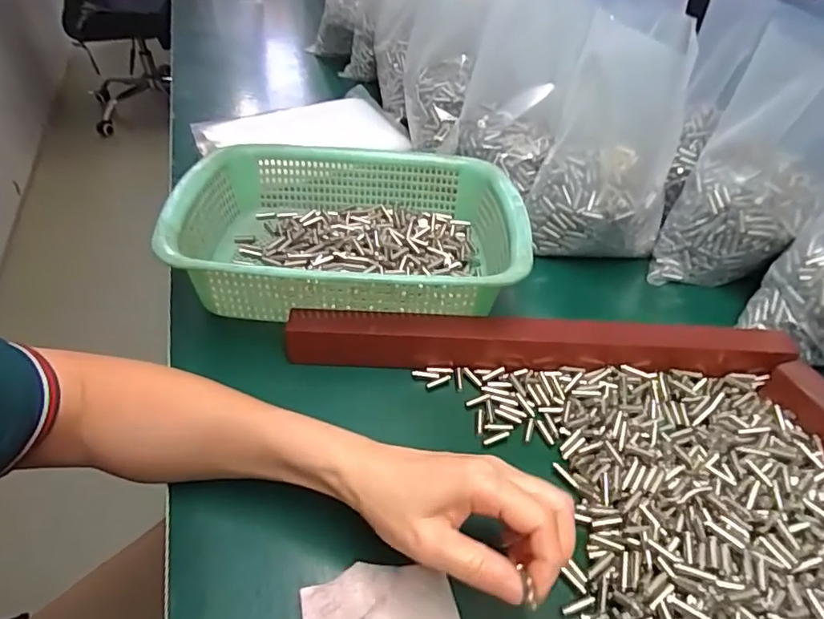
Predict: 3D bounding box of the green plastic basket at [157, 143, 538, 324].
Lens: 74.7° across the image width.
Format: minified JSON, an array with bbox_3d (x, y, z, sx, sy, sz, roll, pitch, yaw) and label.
[{"bbox_3d":[-0.051,-0.073,0.502,0.297,0.088,0.225,0,44,-2],"label":"green plastic basket"}]

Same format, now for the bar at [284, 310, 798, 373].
[{"bbox_3d":[0.099,0.027,0.437,0.396,0.038,0.034,2,44,1],"label":"bar"}]

